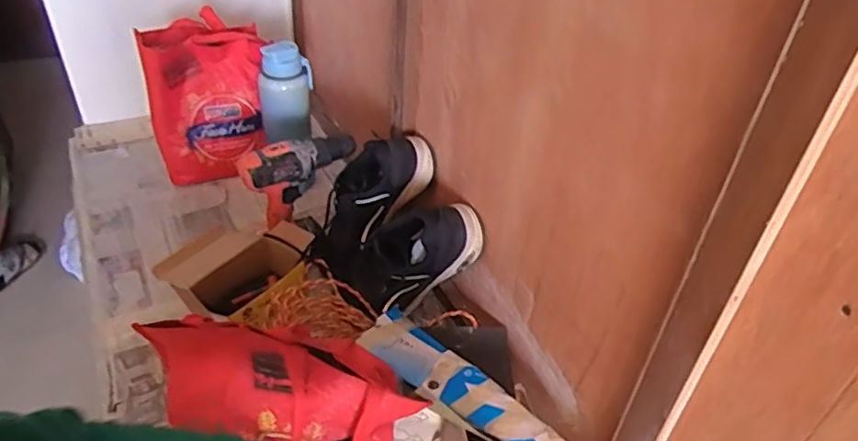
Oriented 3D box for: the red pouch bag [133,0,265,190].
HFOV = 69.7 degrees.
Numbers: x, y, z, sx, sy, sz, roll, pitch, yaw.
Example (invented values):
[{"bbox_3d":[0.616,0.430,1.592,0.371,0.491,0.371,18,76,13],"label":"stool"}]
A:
[{"bbox_3d":[-0.425,-0.229,1.195,0.210,0.267,0.125,-10,40,-18],"label":"red pouch bag"}]

